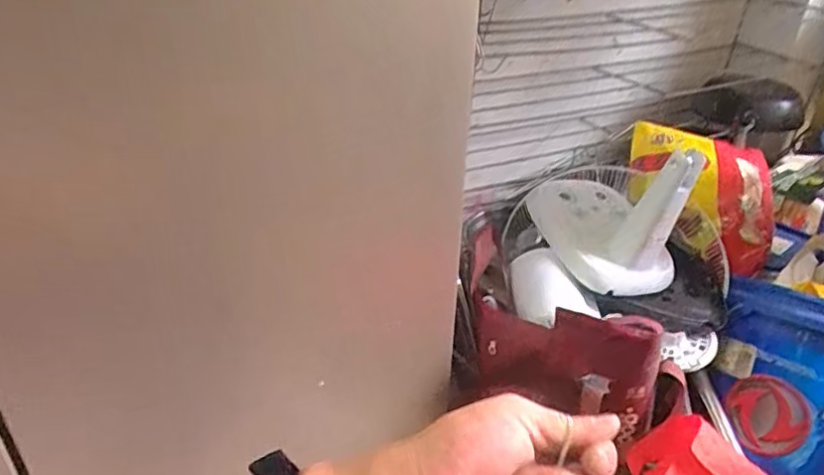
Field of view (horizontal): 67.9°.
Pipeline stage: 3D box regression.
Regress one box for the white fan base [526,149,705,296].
[{"bbox_3d":[0.293,-0.058,0.894,0.139,0.188,0.217,-5,33,-10],"label":"white fan base"}]

